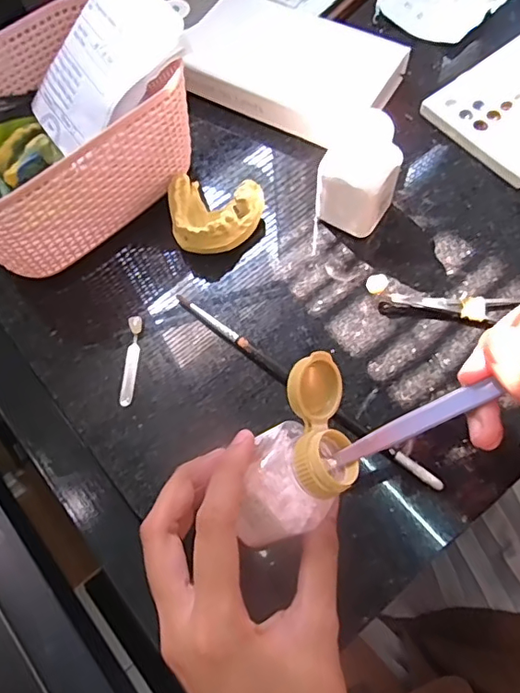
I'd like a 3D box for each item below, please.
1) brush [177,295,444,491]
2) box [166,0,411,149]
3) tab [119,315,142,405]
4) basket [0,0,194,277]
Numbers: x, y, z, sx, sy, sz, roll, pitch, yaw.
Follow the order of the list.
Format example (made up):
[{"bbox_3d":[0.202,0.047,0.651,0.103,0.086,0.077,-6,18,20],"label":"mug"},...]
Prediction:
[{"bbox_3d":[0.022,0.023,0.306,0.190,0.011,0.010,37,74,14],"label":"brush"},{"bbox_3d":[0.000,-0.227,0.401,0.211,0.021,0.099,29,72,12],"label":"box"},{"bbox_3d":[-0.079,0.008,0.319,0.008,0.005,0.057,0,67,3],"label":"tab"},{"bbox_3d":[-0.137,-0.132,0.336,0.125,0.075,0.156,40,74,15],"label":"basket"}]

